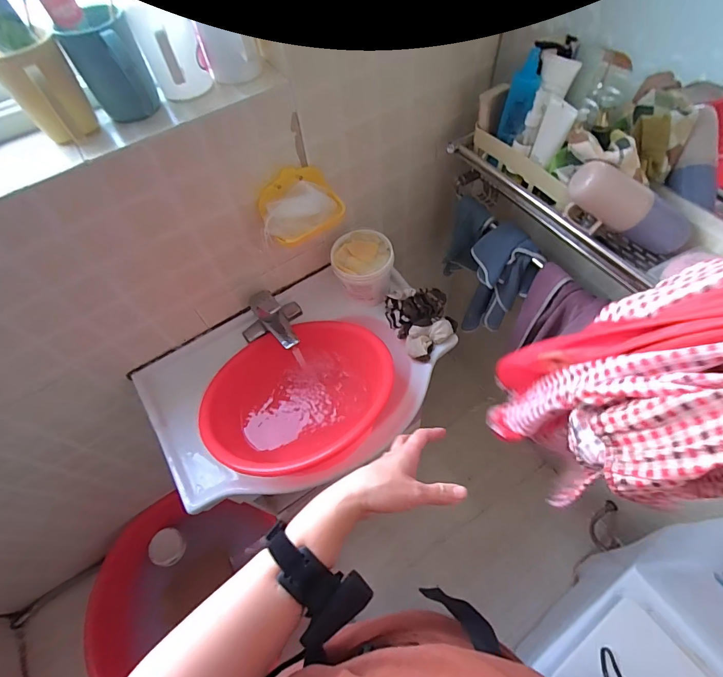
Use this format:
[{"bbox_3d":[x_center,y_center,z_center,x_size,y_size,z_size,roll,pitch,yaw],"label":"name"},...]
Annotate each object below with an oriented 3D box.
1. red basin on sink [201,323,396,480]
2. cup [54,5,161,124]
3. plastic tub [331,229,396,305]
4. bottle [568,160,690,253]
[{"bbox_3d":[-0.126,0.116,0.741,0.309,0.161,0.293,-2,59,3],"label":"red basin on sink"},{"bbox_3d":[-0.318,-0.349,0.509,0.079,0.100,0.095,-28,61,-12],"label":"cup"},{"bbox_3d":[0.005,-0.150,0.841,0.121,0.099,0.124,-2,59,3],"label":"plastic tub"},{"bbox_3d":[0.415,-0.198,0.608,0.193,0.069,0.067,22,58,-19],"label":"bottle"}]

